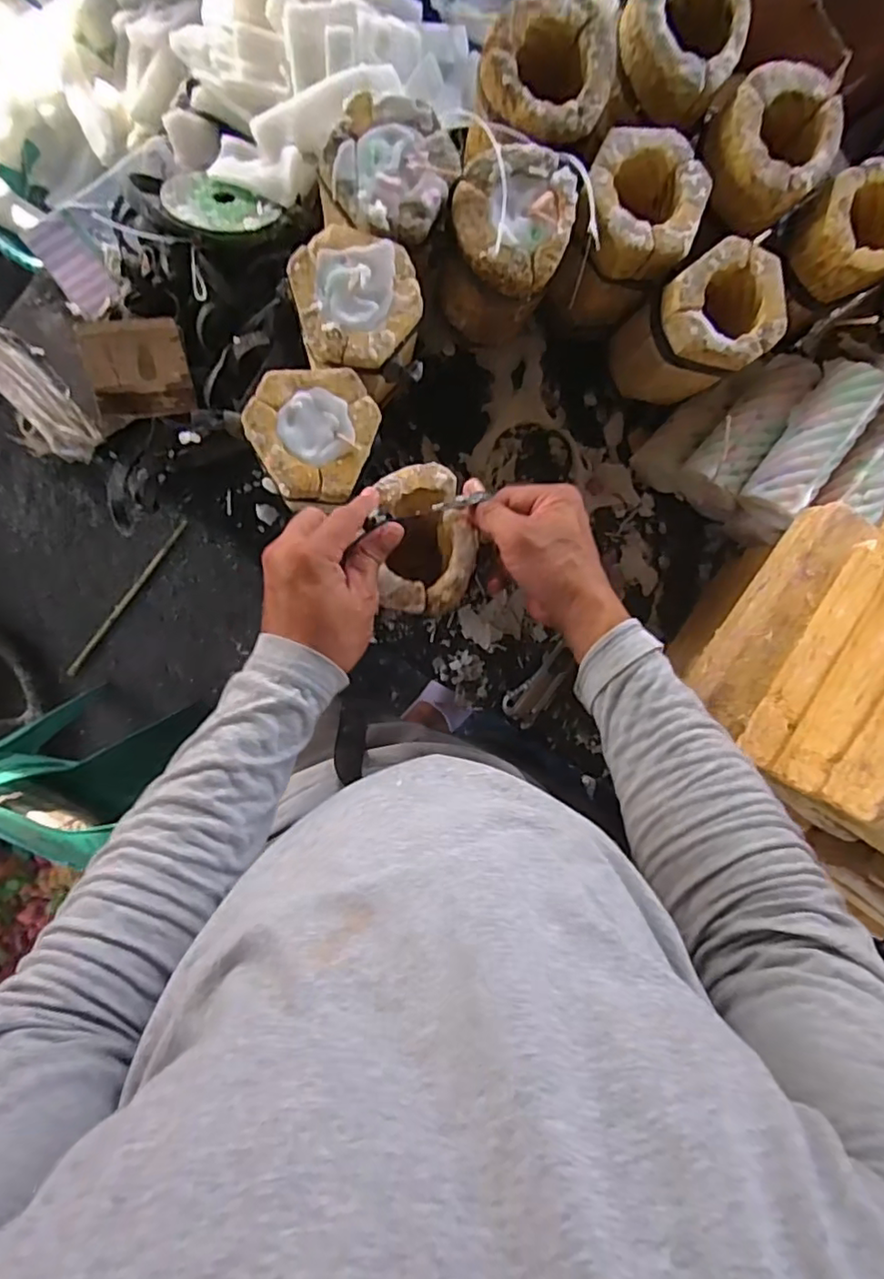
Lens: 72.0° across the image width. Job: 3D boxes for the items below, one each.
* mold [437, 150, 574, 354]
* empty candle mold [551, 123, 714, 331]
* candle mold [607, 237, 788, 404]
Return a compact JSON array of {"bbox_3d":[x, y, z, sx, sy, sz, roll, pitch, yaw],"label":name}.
[{"bbox_3d":[0.046,-0.310,0.493,0.084,0.124,0.091,-1,95,-7],"label":"mold"},{"bbox_3d":[0.142,-0.330,0.513,0.091,0.139,0.108,22,92,-8],"label":"empty candle mold"},{"bbox_3d":[0.208,-0.254,0.518,0.096,0.122,0.085,-38,98,-2],"label":"candle mold"}]

